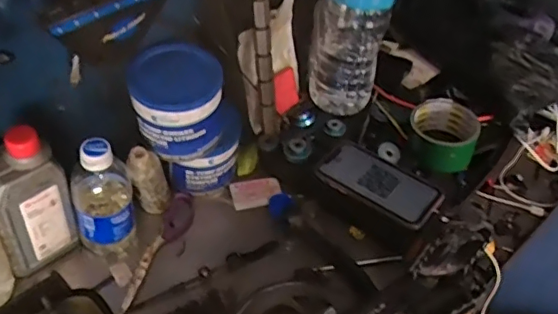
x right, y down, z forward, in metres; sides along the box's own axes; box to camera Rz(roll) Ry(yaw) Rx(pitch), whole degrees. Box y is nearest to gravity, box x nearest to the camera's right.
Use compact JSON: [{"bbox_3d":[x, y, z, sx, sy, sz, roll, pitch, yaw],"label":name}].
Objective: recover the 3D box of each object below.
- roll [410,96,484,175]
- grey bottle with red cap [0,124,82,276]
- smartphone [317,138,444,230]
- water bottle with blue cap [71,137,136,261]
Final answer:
[{"bbox_3d":[0.213,-0.032,0.725,0.088,0.042,0.078,22,49,13],"label":"roll"},{"bbox_3d":[-0.266,0.046,0.583,0.056,0.166,0.079,36,54,24],"label":"grey bottle with red cap"},{"bbox_3d":[0.127,0.029,0.700,0.154,0.011,0.081,27,49,27],"label":"smartphone"},{"bbox_3d":[-0.194,0.044,0.617,0.061,0.166,0.062,-10,50,-15],"label":"water bottle with blue cap"}]

